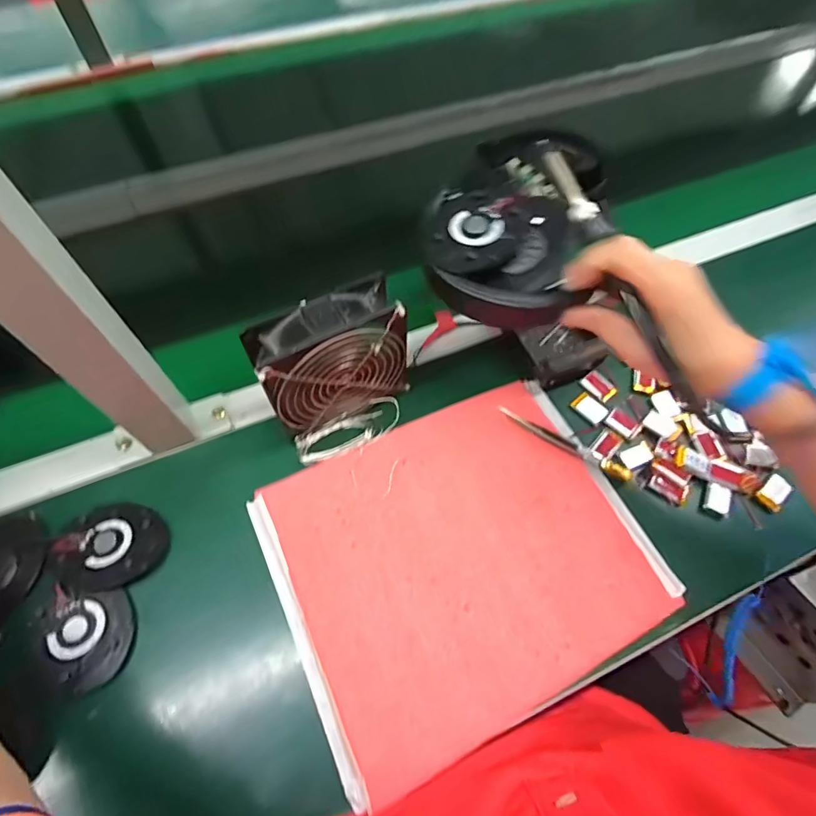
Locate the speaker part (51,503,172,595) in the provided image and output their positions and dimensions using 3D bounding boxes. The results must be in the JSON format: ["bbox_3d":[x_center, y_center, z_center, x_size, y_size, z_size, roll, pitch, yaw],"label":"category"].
[{"bbox_3d":[-0.235,0.107,0.359,0.081,0.008,0.066,-10,60,-6],"label":"speaker part"}]

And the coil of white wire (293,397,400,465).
[{"bbox_3d":[-0.053,0.018,0.410,0.096,0.017,0.036,-19,62,-11],"label":"coil of white wire"}]

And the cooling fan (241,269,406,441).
[{"bbox_3d":[-0.062,-0.036,0.380,0.128,0.114,0.050,-26,63,-15],"label":"cooling fan"}]

